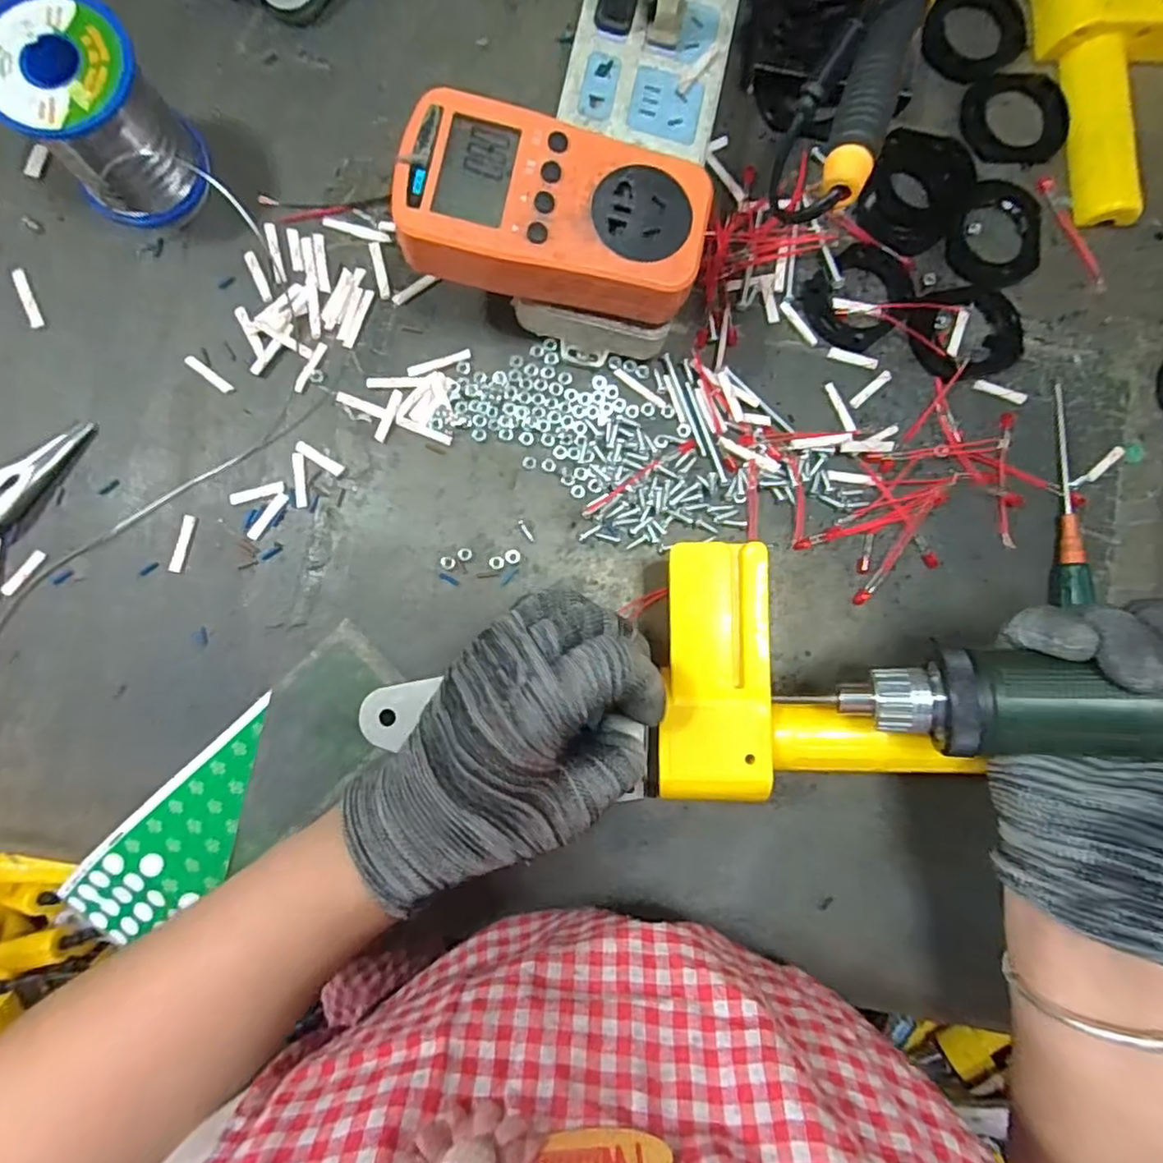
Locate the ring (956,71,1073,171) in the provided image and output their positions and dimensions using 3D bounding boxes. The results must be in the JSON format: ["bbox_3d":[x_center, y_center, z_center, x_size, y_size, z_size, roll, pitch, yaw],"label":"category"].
[{"bbox_3d":[0.243,-0.257,0.353,0.056,0.007,0.054,0,85,-2],"label":"ring"}]

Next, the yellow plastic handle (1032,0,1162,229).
[{"bbox_3d":[0.318,-0.272,0.343,0.116,0.030,0.141,-4,85,-2],"label":"yellow plastic handle"}]

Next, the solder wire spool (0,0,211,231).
[{"bbox_3d":[-0.228,-0.220,0.300,0.062,0.063,0.063,0,85,-2],"label":"solder wire spool"}]

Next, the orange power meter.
[{"bbox_3d":[-0.011,-0.157,0.272,0.126,0.032,0.072,11,85,-1],"label":"orange power meter"}]

